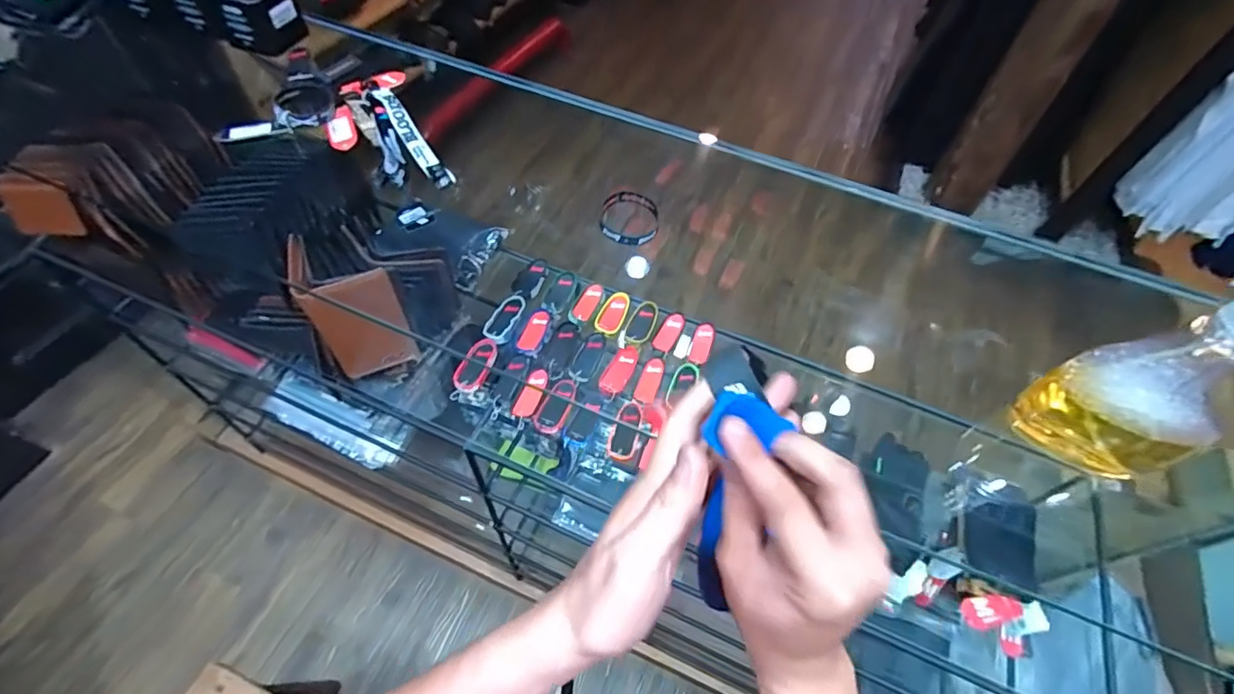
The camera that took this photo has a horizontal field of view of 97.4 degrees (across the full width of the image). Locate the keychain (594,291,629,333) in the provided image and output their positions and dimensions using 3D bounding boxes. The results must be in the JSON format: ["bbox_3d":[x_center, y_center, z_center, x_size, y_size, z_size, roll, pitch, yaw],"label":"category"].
[{"bbox_3d":[-0.008,-0.053,0.851,0.041,0.014,0.079,15,58,6],"label":"keychain"}]

